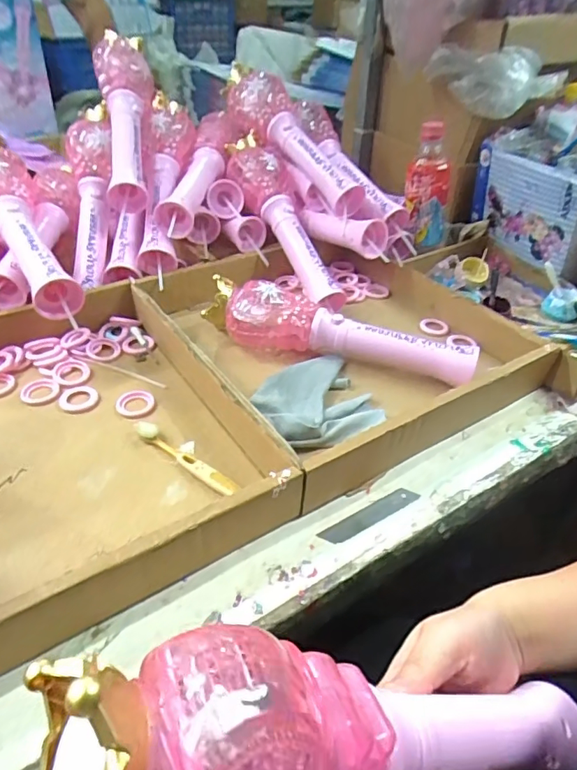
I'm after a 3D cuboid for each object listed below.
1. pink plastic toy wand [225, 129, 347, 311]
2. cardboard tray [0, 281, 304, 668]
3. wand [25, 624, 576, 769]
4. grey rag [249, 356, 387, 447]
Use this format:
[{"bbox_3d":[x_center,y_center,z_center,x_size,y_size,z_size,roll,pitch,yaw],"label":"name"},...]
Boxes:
[{"bbox_3d":[-0.002,-0.236,0.720,0.100,0.058,0.312,-20,73,-26],"label":"pink plastic toy wand"},{"bbox_3d":[-0.229,0.041,0.454,0.337,0.058,0.367,-21,47,-26],"label":"cardboard tray"},{"bbox_3d":[0.044,0.161,0.230,0.306,0.060,0.061,23,30,-33],"label":"wand"},{"bbox_3d":[0.030,0.014,0.530,0.119,0.026,0.116,-18,45,-24],"label":"grey rag"}]

